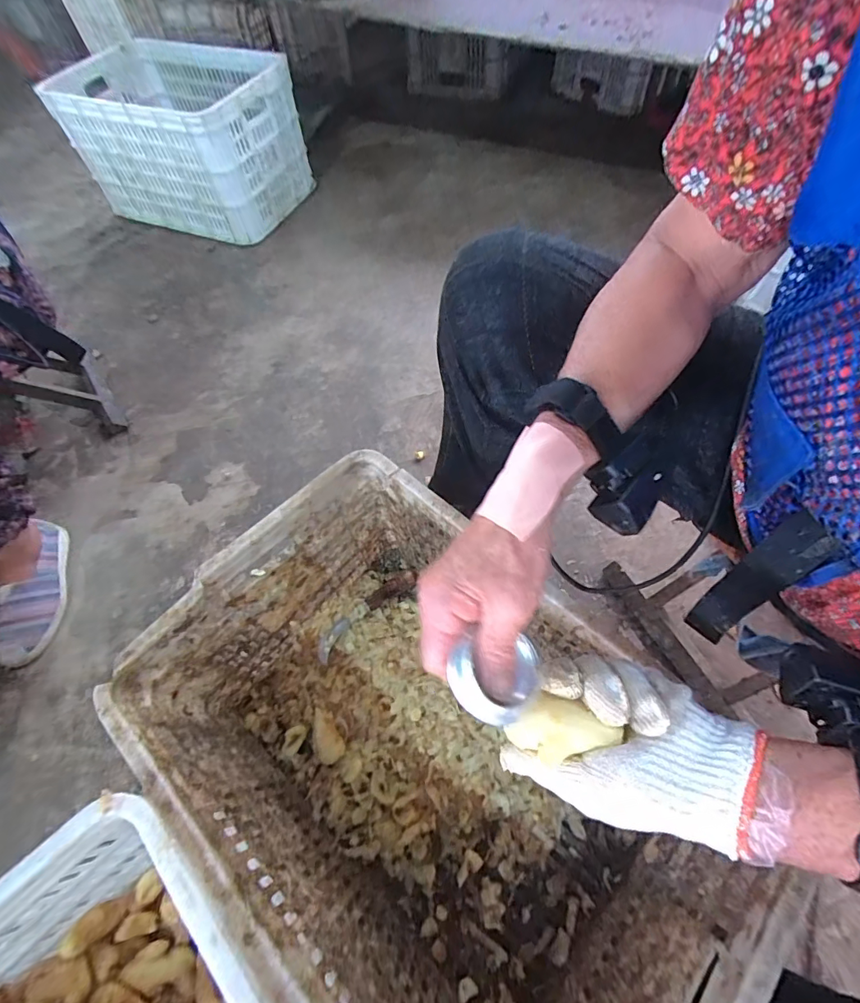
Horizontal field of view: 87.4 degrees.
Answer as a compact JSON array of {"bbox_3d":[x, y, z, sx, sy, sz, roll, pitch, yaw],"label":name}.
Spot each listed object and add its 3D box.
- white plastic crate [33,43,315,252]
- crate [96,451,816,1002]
[{"bbox_3d":[-0.651,-0.964,1.215,0.550,0.303,0.404,17,62,12],"label":"white plastic crate"},{"bbox_3d":[-0.004,0.265,0.483,0.339,0.290,0.510,-41,66,-19],"label":"crate"}]

